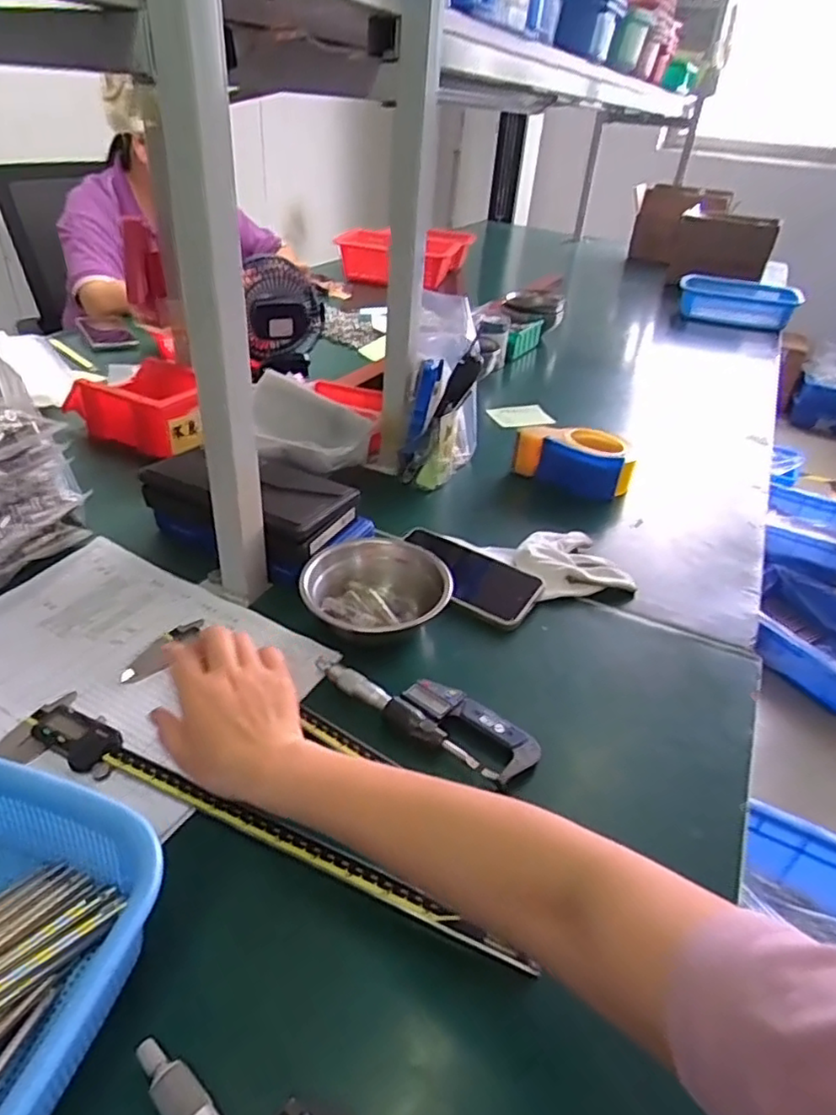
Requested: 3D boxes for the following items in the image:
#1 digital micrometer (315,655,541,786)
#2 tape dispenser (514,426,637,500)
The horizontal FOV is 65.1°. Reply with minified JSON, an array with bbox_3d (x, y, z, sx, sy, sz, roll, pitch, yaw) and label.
[{"bbox_3d":[0.005,0.122,0.511,0.180,0.032,0.052,24,39,25],"label":"digital micrometer"},{"bbox_3d":[0.201,-0.126,0.845,0.148,0.062,0.068,18,37,18],"label":"tape dispenser"}]

